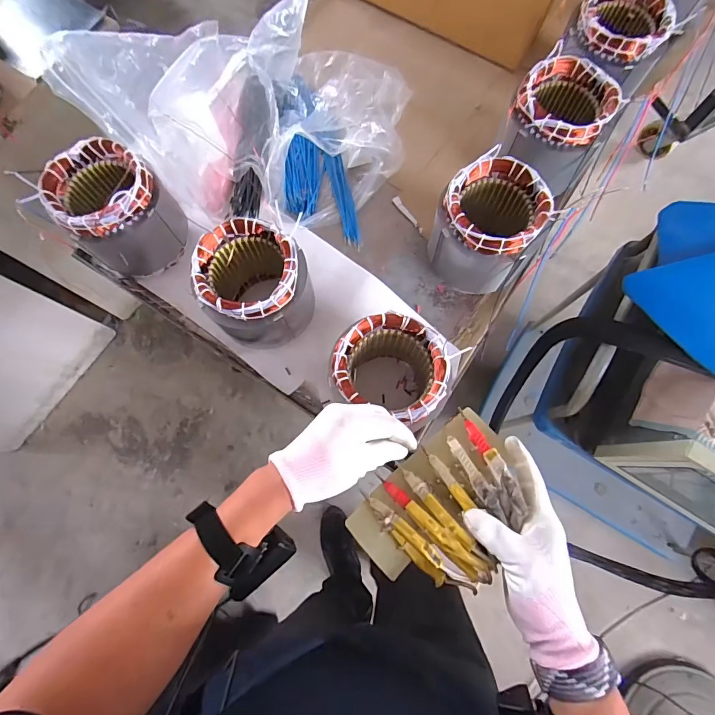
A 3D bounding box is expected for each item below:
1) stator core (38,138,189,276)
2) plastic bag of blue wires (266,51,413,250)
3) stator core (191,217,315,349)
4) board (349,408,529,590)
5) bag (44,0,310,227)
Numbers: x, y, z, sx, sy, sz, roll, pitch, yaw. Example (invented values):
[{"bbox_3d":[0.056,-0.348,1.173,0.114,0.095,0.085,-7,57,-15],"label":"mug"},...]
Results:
[{"bbox_3d":[-0.365,-0.229,0.620,0.140,0.149,0.136,0,76,1],"label":"stator core"},{"bbox_3d":[-0.033,-0.393,0.689,0.237,0.134,0.365,2,76,1],"label":"plastic bag of blue wires"},{"bbox_3d":[-0.141,-0.099,0.584,0.141,0.147,0.138,0,76,1],"label":"stator core"},{"bbox_3d":[0.089,0.149,0.389,0.168,0.046,0.127,-37,78,-8],"label":"board"},{"bbox_3d":[-0.229,-0.415,0.644,0.243,0.194,0.340,21,77,6],"label":"bag"}]

